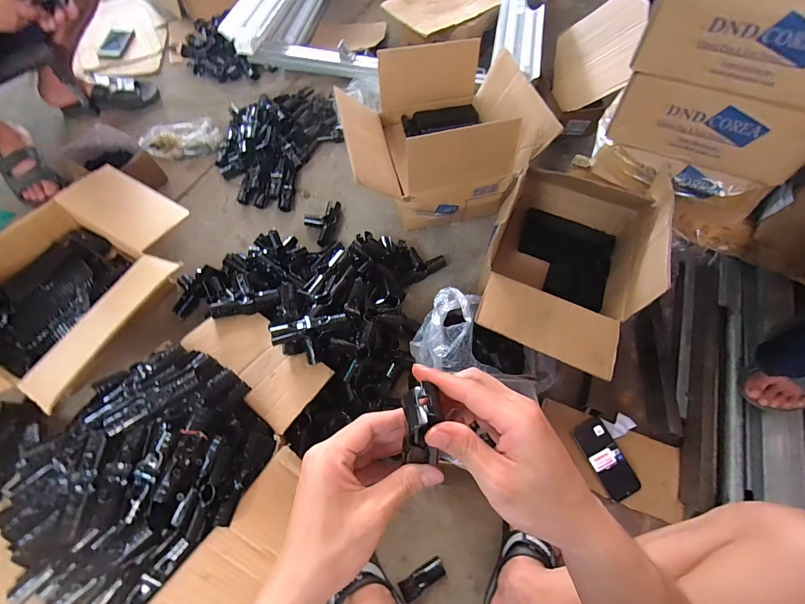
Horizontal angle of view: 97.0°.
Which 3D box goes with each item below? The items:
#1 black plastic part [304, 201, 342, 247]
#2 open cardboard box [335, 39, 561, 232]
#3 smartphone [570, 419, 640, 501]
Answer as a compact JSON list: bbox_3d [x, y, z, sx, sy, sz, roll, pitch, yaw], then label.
[{"bbox_3d":[-0.213,-0.214,0.941,0.085,0.035,0.145,11,64,3],"label":"black plastic part"},{"bbox_3d":[0.085,-0.442,0.933,0.449,0.218,0.396,-8,64,-6],"label":"open cardboard box"},{"bbox_3d":[0.402,0.306,0.701,0.067,0.008,0.146,-23,67,-13],"label":"smartphone"}]

